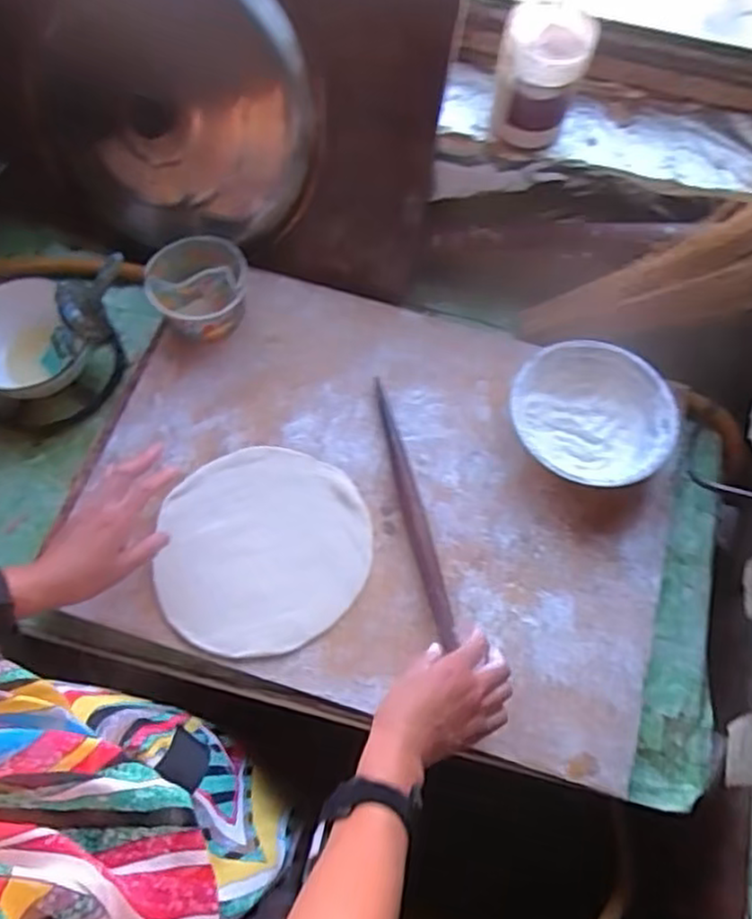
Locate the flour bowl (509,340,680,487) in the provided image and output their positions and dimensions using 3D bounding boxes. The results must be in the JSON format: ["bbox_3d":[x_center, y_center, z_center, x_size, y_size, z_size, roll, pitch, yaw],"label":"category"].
[{"bbox_3d":[0.225,-0.041,0.759,0.164,0.049,0.156,0,66,0],"label":"flour bowl"}]

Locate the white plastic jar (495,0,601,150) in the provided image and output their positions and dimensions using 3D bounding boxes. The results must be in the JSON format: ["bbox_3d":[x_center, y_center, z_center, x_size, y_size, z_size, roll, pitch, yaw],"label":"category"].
[{"bbox_3d":[0.171,-0.391,0.743,0.090,0.120,0.084,15,67,7],"label":"white plastic jar"}]

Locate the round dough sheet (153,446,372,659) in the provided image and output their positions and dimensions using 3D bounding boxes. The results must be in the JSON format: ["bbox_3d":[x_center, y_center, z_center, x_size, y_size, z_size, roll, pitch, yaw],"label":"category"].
[{"bbox_3d":[-0.113,0.086,0.718,0.209,0.007,0.201,1,66,-3],"label":"round dough sheet"}]

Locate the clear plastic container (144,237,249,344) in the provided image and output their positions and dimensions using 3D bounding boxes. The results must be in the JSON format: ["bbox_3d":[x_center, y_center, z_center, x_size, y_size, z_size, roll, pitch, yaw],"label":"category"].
[{"bbox_3d":[-0.197,-0.189,0.803,0.106,0.062,0.095,-13,66,-6],"label":"clear plastic container"}]

